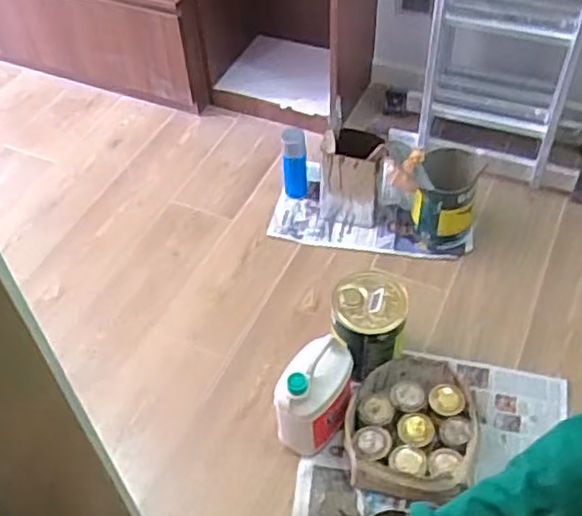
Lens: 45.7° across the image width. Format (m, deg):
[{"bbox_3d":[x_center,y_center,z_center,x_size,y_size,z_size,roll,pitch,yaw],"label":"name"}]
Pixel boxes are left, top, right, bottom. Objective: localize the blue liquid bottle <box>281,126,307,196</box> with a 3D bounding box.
[{"bbox_3d":[0.011,-0.254,1.904,0.072,0.207,0.066,0,49,2],"label":"blue liquid bottle"}]

